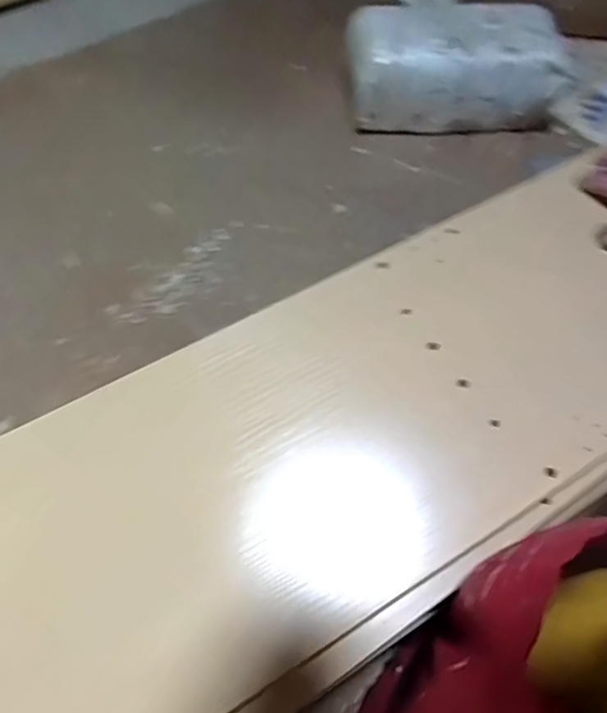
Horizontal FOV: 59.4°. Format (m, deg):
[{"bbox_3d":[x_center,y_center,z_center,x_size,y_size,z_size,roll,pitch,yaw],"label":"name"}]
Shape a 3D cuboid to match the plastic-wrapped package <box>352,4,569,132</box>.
[{"bbox_3d":[0.174,-0.332,0.608,0.238,0.110,0.111,0,63,-2],"label":"plastic-wrapped package"}]

